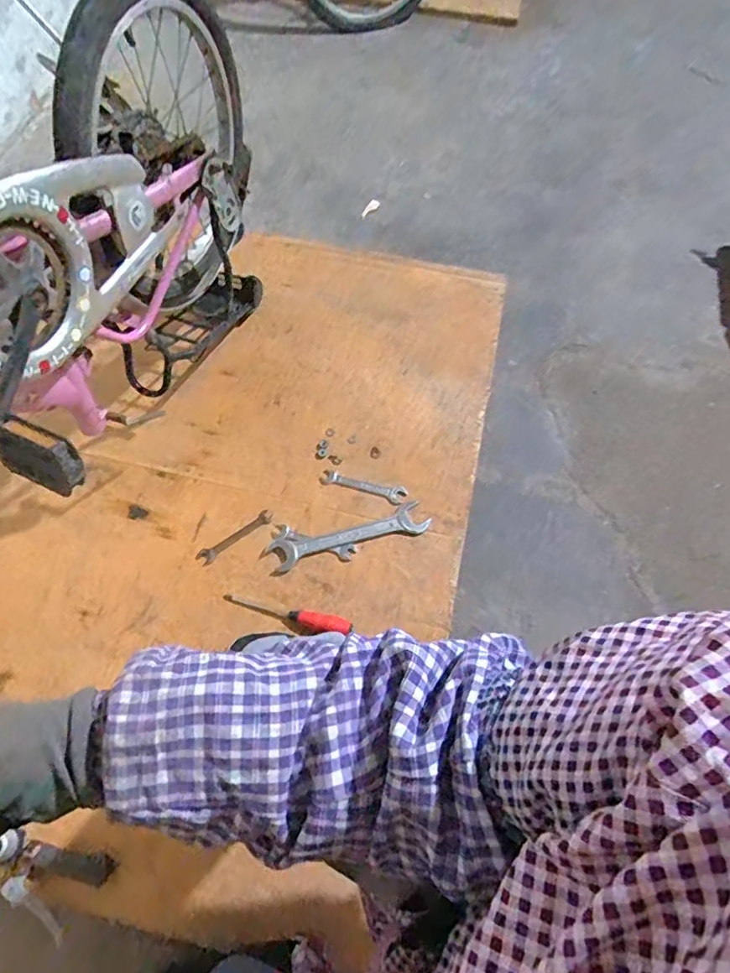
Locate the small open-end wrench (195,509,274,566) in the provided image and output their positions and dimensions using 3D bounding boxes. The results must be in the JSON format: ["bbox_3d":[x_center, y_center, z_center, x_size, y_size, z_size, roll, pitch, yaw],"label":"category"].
[{"bbox_3d":[-0.226,0.088,0.937,0.142,0.004,0.026,-35,84,-13],"label":"small open-end wrench"}]

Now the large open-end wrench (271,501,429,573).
[{"bbox_3d":[-0.027,0.086,0.939,0.280,0.022,0.057,-15,56,-8],"label":"large open-end wrench"}]

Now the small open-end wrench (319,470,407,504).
[{"bbox_3d":[-0.002,-0.001,0.976,0.153,0.013,0.034,12,57,10],"label":"small open-end wrench"}]

